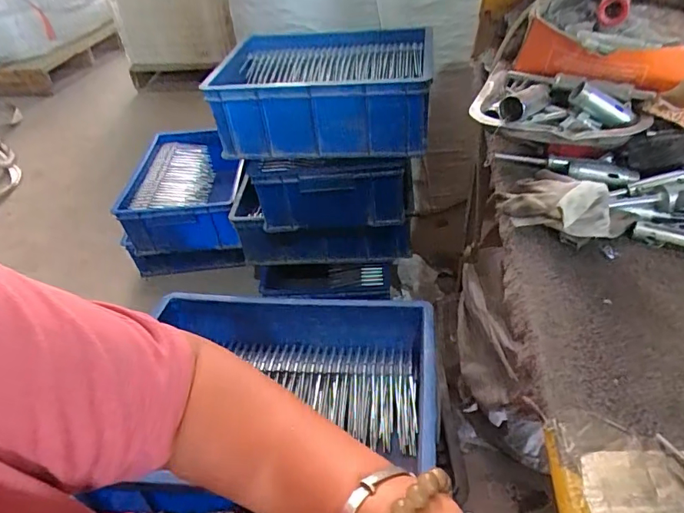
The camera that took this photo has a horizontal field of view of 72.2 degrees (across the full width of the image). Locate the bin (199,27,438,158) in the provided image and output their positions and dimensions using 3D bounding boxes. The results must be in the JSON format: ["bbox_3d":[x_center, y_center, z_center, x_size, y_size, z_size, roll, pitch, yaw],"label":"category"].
[{"bbox_3d":[-0.027,-0.333,0.928,0.401,0.131,0.333,-2,41,4],"label":"bin"}]

